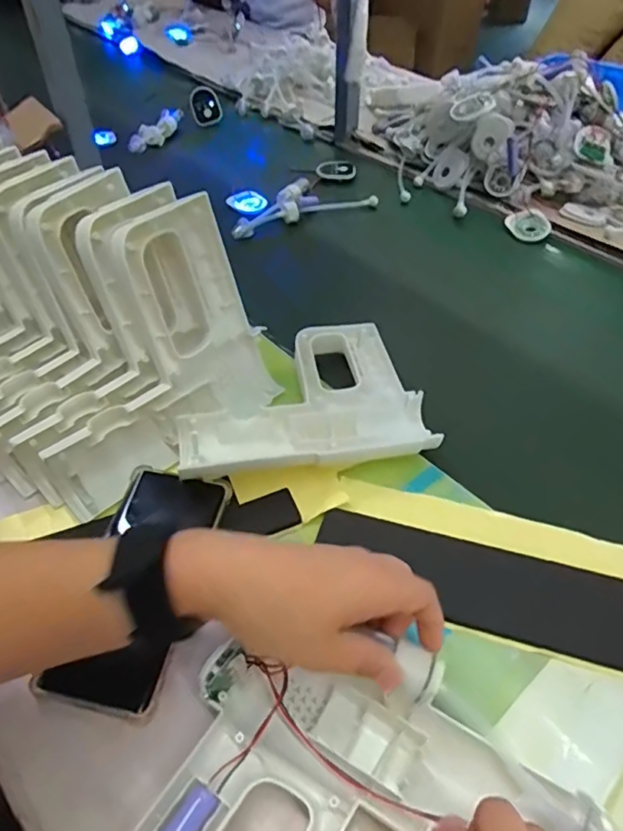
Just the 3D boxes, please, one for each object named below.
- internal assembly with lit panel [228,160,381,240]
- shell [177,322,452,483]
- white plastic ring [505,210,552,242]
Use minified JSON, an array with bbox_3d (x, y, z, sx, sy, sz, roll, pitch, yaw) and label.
[{"bbox_3d":[-0.020,-0.311,0.790,0.208,0.024,0.139,-14,48,-12],"label":"internal assembly with lit panel"},{"bbox_3d":[-0.012,-0.020,0.497,0.204,0.033,0.179,-8,47,-6],"label":"shell"},{"bbox_3d":[0.282,-0.247,0.740,0.050,0.004,0.046,-9,71,9],"label":"white plastic ring"}]

